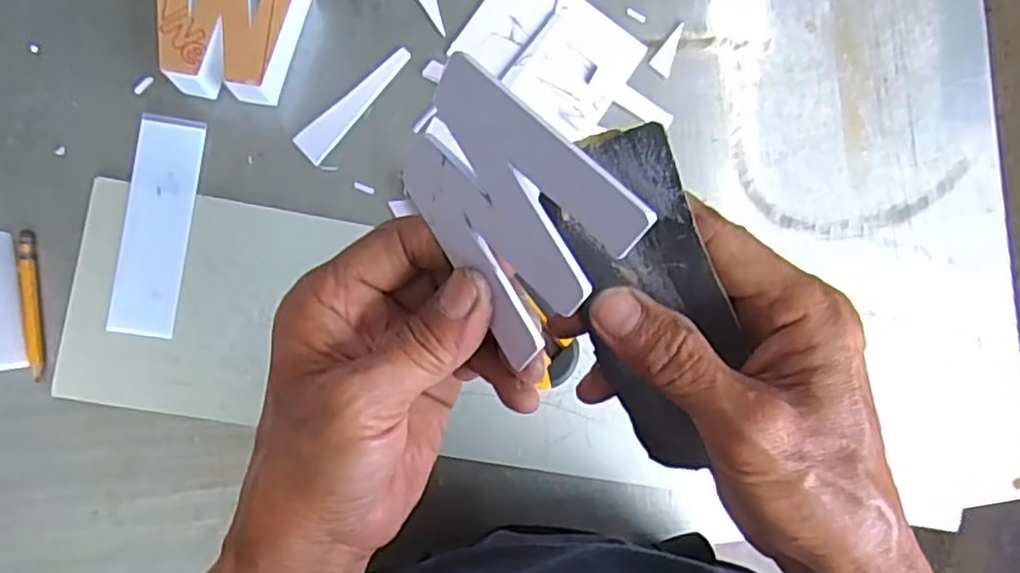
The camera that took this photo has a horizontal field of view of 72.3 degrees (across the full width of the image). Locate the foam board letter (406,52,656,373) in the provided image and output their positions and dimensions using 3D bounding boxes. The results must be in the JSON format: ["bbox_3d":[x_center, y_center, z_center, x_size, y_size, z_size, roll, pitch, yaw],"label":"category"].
[{"bbox_3d":[-0.002,-0.026,0.216,0.004,0.076,0.079,-26,72,-39],"label":"foam board letter"}]

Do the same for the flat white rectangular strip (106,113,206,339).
[{"bbox_3d":[-0.220,-0.038,0.436,0.039,0.004,0.136,8,87,-6],"label":"flat white rectangular strip"}]

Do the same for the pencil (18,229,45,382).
[{"bbox_3d":[-0.291,0.011,0.426,0.007,0.007,0.090,-6,89,-7],"label":"pencil"}]

